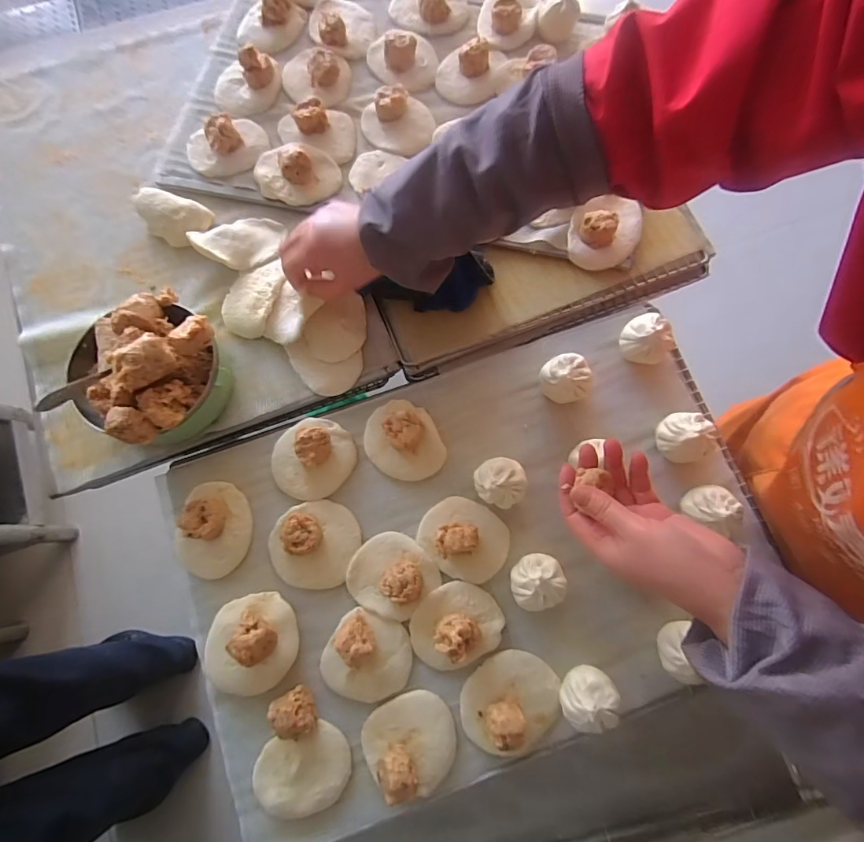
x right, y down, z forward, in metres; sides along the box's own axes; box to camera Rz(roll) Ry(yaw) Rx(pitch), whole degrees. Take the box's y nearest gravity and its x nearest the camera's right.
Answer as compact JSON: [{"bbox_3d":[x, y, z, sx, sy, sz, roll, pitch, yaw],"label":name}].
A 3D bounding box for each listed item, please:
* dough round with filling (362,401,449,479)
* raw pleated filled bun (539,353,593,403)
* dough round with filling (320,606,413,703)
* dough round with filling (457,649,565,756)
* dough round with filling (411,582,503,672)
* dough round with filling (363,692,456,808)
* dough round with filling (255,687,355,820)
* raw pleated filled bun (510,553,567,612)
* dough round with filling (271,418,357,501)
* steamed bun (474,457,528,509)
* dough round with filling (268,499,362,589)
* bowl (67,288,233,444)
[{"bbox_3d":[-0.033,0.020,0.487,0.077,0.034,0.089,-24,77,-6],"label":"dough round with filling"},{"bbox_3d":[0.148,-0.046,0.498,0.047,0.034,0.051,0,76,0],"label":"raw pleated filled bun"},{"bbox_3d":[-0.065,0.232,0.433,0.083,0.037,0.079,0,76,0],"label":"dough round with filling"},{"bbox_3d":[0.076,0.269,0.423,0.095,0.034,0.080,-18,76,-4],"label":"dough round with filling"},{"bbox_3d":[0.023,0.202,0.439,0.090,0.035,0.075,-29,78,-7],"label":"dough round with filling"},{"bbox_3d":[-0.021,0.300,0.418,0.084,0.040,0.078,0,76,0],"label":"dough round with filling"},{"bbox_3d":[-0.131,0.317,0.419,0.087,0.033,0.101,-37,79,-9],"label":"dough round with filling"},{"bbox_3d":[0.104,0.159,0.448,0.052,0.041,0.050,0,76,0],"label":"raw pleated filled bun"},{"bbox_3d":[-0.131,0.039,0.484,0.081,0.030,0.089,0,76,0],"label":"dough round with filling"},{"bbox_3d":[0.070,0.062,0.468,0.050,0.047,0.049,0,76,0],"label":"steamed bun"},{"bbox_3d":[-0.123,0.127,0.463,0.091,0.030,0.086,0,76,0],"label":"dough round with filling"},{"bbox_3d":[-0.284,-0.056,0.459,0.155,0.116,0.136,38,79,9],"label":"bowl"}]

